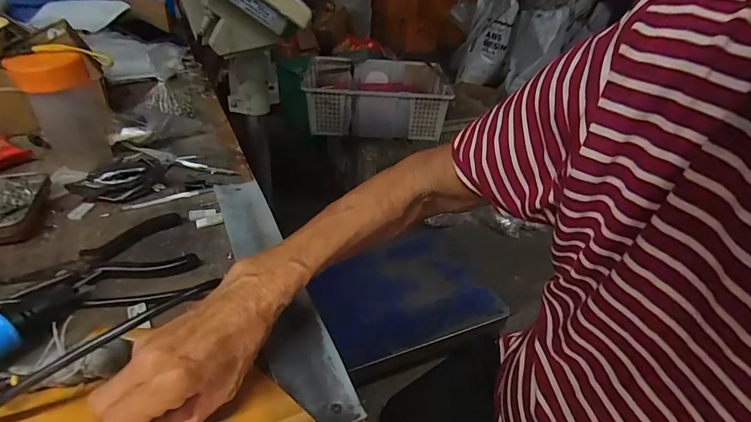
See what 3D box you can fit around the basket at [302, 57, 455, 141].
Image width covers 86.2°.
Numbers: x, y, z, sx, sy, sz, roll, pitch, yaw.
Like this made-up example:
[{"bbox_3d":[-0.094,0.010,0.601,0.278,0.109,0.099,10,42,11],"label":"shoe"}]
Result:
[{"bbox_3d":[0.001,-0.424,1.499,0.500,0.168,0.432,5,35,0],"label":"basket"}]

